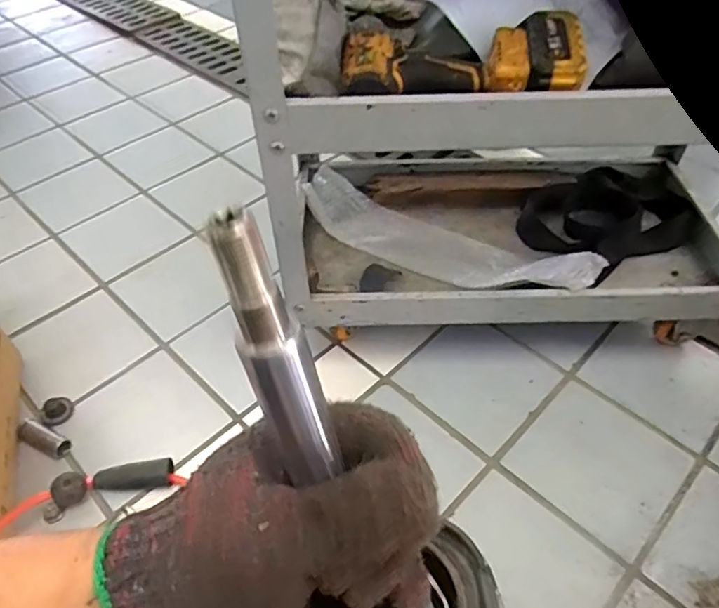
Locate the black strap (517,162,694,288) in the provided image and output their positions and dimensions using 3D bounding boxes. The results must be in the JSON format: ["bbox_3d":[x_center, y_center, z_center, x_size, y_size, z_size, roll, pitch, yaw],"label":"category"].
[{"bbox_3d":[0.466,-0.167,1.011,0.336,0.074,0.216,-24,51,-19],"label":"black strap"}]

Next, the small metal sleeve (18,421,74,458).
[{"bbox_3d":[-0.461,0.198,0.816,0.078,0.031,0.027,26,50,-1],"label":"small metal sleeve"}]

